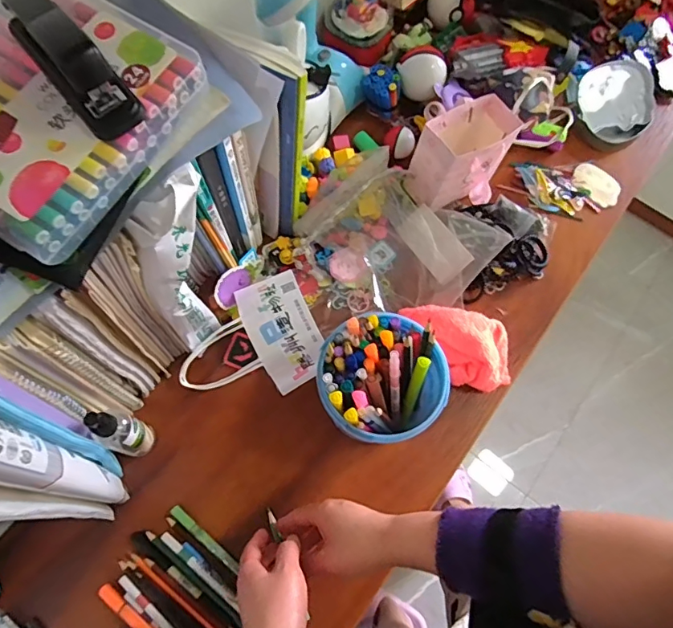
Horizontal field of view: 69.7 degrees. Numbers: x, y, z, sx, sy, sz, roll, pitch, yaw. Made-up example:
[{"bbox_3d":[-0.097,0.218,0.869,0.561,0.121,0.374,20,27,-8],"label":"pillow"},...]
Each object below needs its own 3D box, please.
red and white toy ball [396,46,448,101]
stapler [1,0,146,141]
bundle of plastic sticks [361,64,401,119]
[{"bbox_3d":[0.128,-0.360,0.736,0.071,0.060,0.069,1,69,-2],"label":"red and white toy ball"},{"bbox_3d":[-0.185,-0.181,0.326,0.042,0.064,0.113,-38,76,-15],"label":"stapler"},{"bbox_3d":[0.068,-0.341,0.735,0.058,0.050,0.056,1,69,-2],"label":"bundle of plastic sticks"}]

